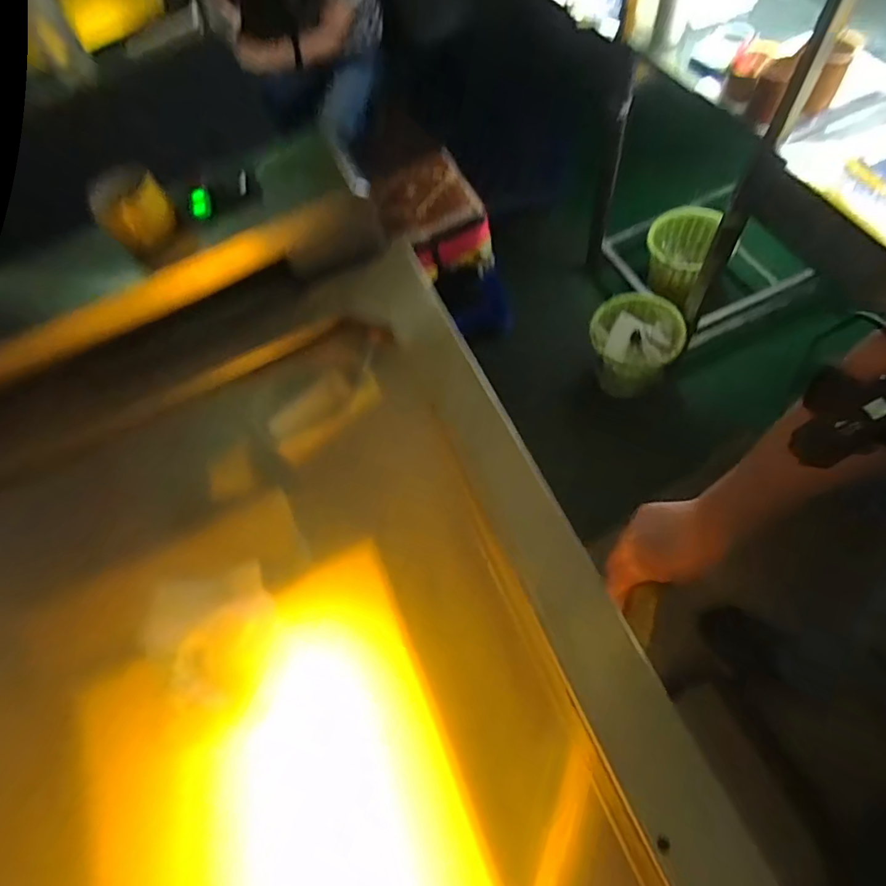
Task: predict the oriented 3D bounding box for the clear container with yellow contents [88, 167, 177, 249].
[{"bbox_3d":[-0.390,-0.295,0.618,0.085,0.055,0.078,-1,64,3],"label":"clear container with yellow contents"}]

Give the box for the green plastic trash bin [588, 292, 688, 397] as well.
[{"bbox_3d":[0.563,-0.280,1.492,0.242,0.269,0.249,-4,64,8],"label":"green plastic trash bin"}]

